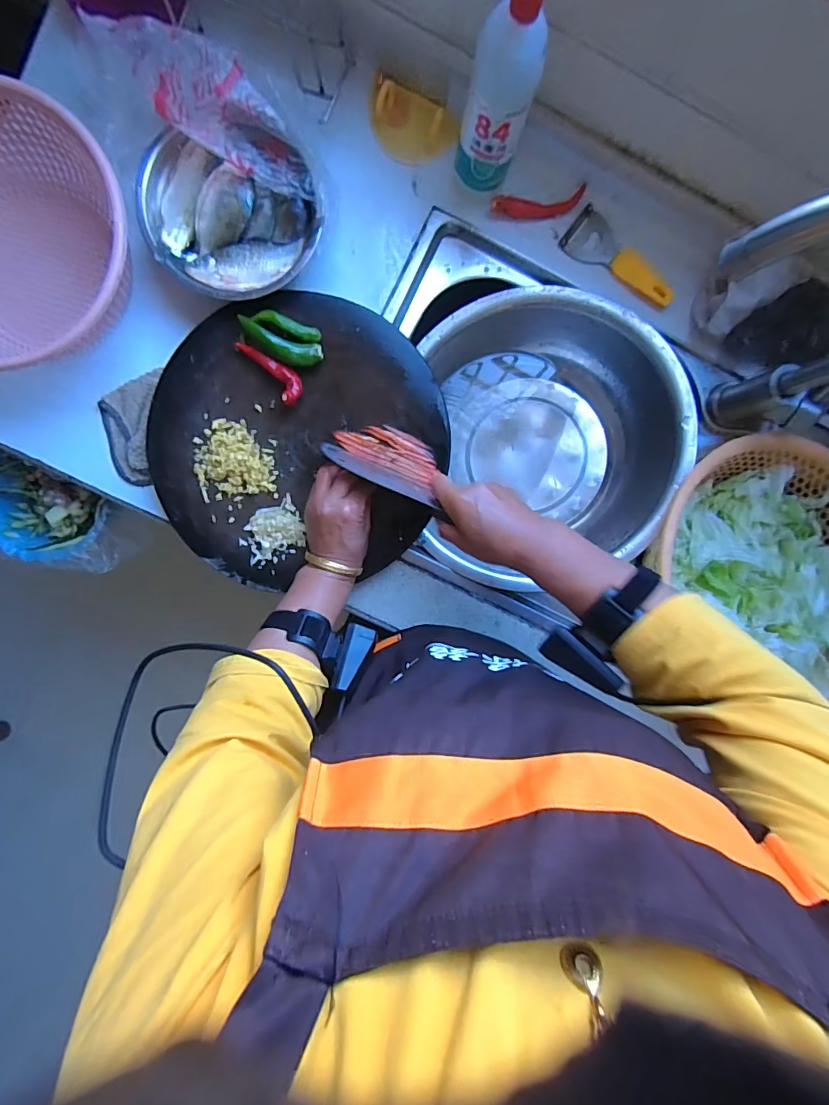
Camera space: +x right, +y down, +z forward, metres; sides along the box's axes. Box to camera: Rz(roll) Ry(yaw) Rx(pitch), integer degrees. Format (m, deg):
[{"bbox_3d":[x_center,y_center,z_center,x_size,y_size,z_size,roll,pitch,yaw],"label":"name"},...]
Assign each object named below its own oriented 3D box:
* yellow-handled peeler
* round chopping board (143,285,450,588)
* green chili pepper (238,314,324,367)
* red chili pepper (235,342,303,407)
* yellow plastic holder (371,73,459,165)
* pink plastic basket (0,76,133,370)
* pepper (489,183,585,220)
[{"bbox_3d":[0.244,-0.342,0.549,0.147,0.008,0.055,40,92,-5],"label":"yellow-handled peeler"},{"bbox_3d":[-0.127,-0.126,0.518,0.320,0.031,0.306,0,95,-2],"label":"round chopping board"},{"bbox_3d":[-0.146,-0.224,0.501,0.090,0.025,0.030,18,94,-4],"label":"green chili pepper"},{"bbox_3d":[-0.155,-0.202,0.508,0.030,0.020,0.085,-40,95,1],"label":"red chili pepper"},{"bbox_3d":[-0.002,-0.480,0.519,0.095,0.025,0.058,15,94,-3],"label":"yellow plastic holder"},{"bbox_3d":[-0.418,-0.318,0.489,0.255,0.104,0.254,35,93,-5],"label":"pink plastic basket"},{"bbox_3d":[0.144,-0.404,0.536,0.110,0.017,0.025,-9,95,-2],"label":"pepper"}]

